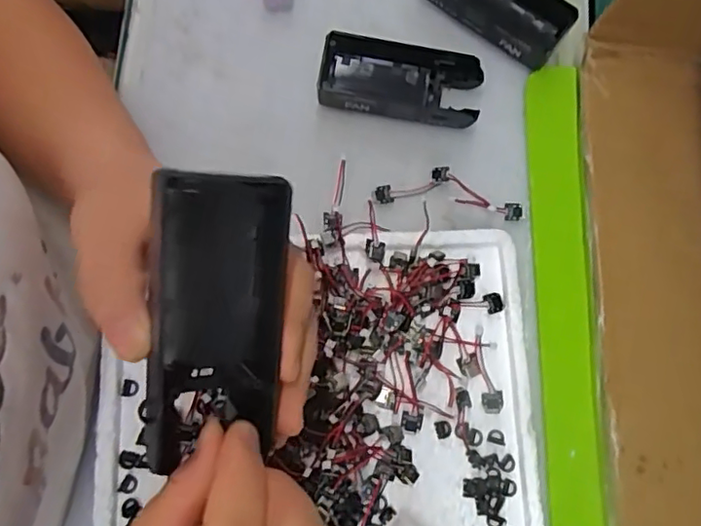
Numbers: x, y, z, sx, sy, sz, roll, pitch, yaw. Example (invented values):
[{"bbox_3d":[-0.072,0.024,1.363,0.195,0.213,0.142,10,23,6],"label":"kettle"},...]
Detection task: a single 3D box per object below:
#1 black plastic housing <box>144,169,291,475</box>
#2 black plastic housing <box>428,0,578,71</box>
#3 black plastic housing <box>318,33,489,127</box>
[{"bbox_3d":[-0.049,0.019,0.212,0.047,0.031,0.100,5,97,-9],"label":"black plastic housing"},{"bbox_3d":[0.102,-0.184,0.412,0.107,0.023,0.047,39,80,6],"label":"black plastic housing"},{"bbox_3d":[0.034,-0.122,0.398,0.106,0.026,0.048,7,78,0],"label":"black plastic housing"}]

